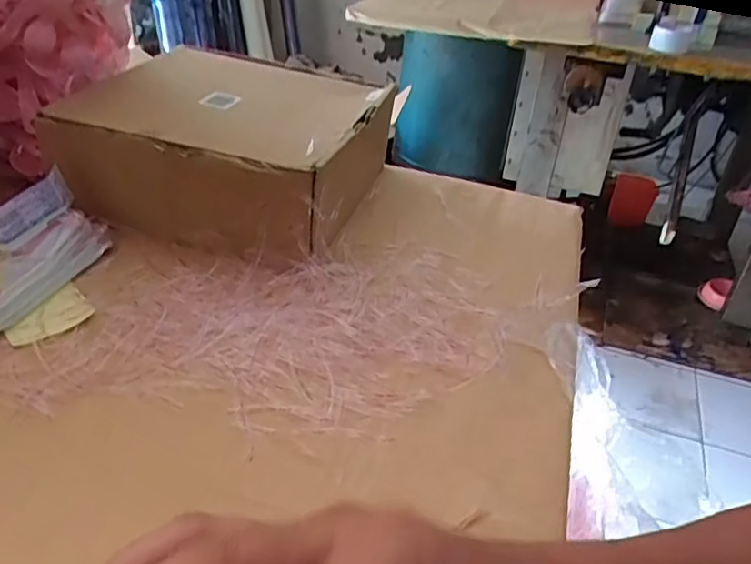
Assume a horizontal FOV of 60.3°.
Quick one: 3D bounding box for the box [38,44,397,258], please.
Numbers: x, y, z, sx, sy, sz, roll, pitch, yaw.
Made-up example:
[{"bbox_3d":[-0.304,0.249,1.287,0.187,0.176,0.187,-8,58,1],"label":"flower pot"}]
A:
[{"bbox_3d":[-0.147,-0.143,0.658,0.271,0.098,0.271,10,33,7],"label":"box"}]

